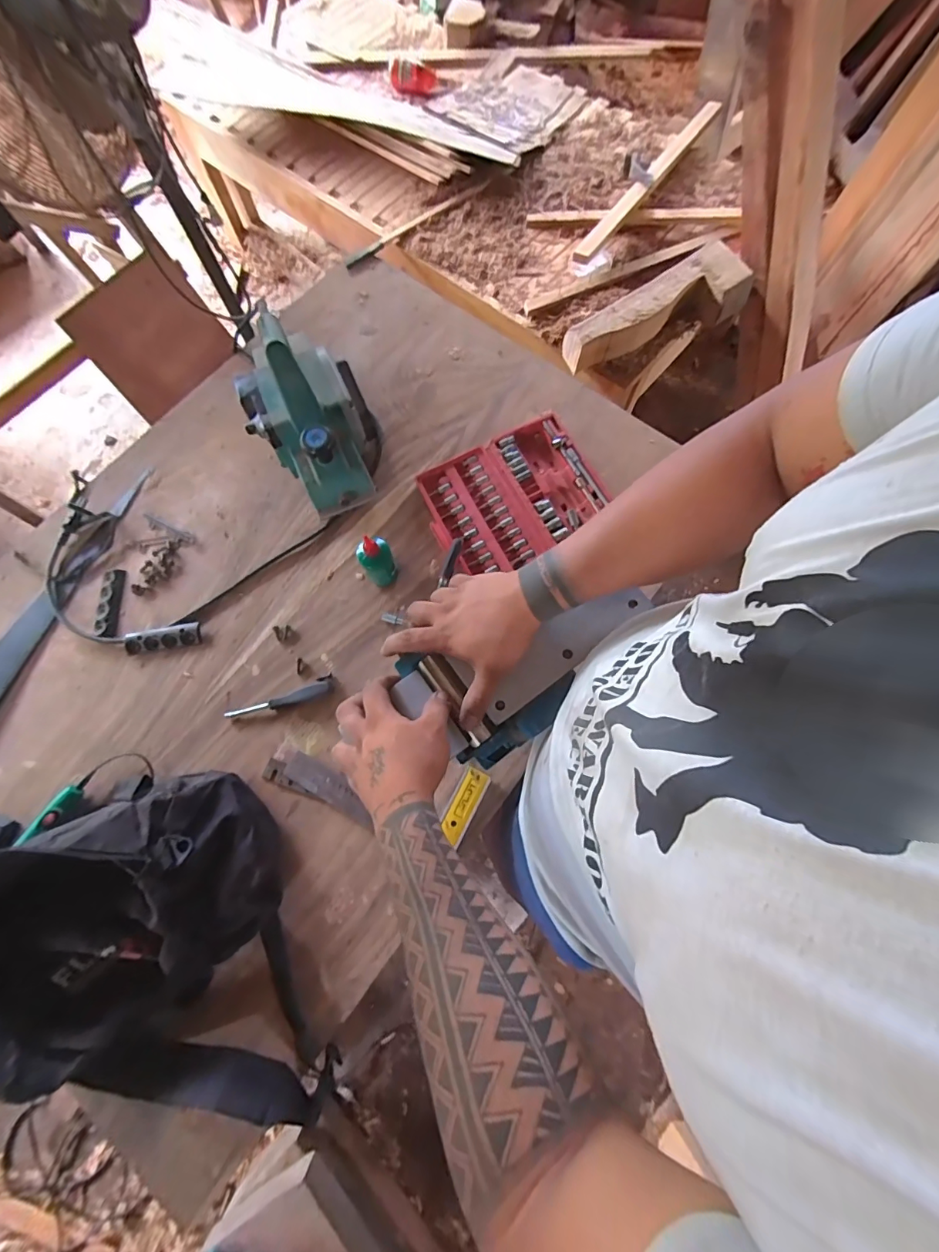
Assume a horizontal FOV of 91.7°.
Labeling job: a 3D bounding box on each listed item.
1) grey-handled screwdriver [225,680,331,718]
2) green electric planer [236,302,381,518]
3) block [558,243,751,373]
[{"bbox_3d":[-0.261,0.097,0.623,0.146,0.022,0.027,-10,74,-2],"label":"grey-handled screwdriver"},{"bbox_3d":[-0.246,-0.335,0.681,0.167,0.161,0.301,-27,76,-7],"label":"green electric planer"},{"bbox_3d":[0.493,-0.800,1.160,0.566,0.107,0.173,-37,77,-9],"label":"block"}]

